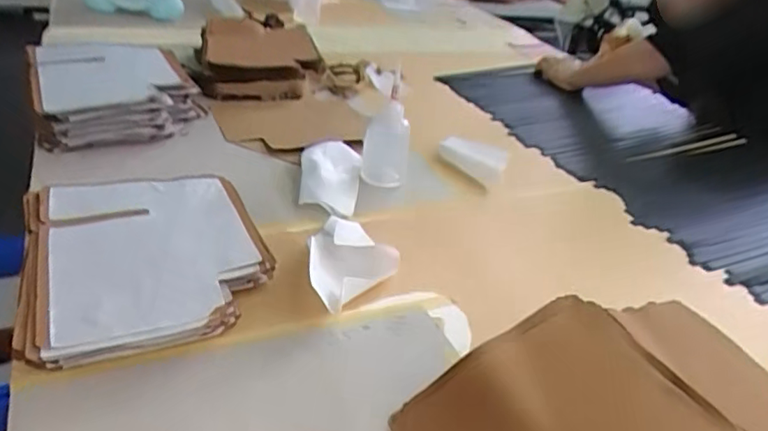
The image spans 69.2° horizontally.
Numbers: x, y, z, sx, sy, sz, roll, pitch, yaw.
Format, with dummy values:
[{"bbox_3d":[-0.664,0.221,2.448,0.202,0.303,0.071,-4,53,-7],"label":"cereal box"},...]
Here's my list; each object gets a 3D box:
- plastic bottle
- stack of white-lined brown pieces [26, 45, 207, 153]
[{"bbox_3d":[0.007,-0.101,0.788,0.067,0.208,0.076,3,56,-7],"label":"plastic bottle"},{"bbox_3d":[-0.390,-0.182,0.818,0.221,0.075,0.221,-12,38,-29],"label":"stack of white-lined brown pieces"}]

